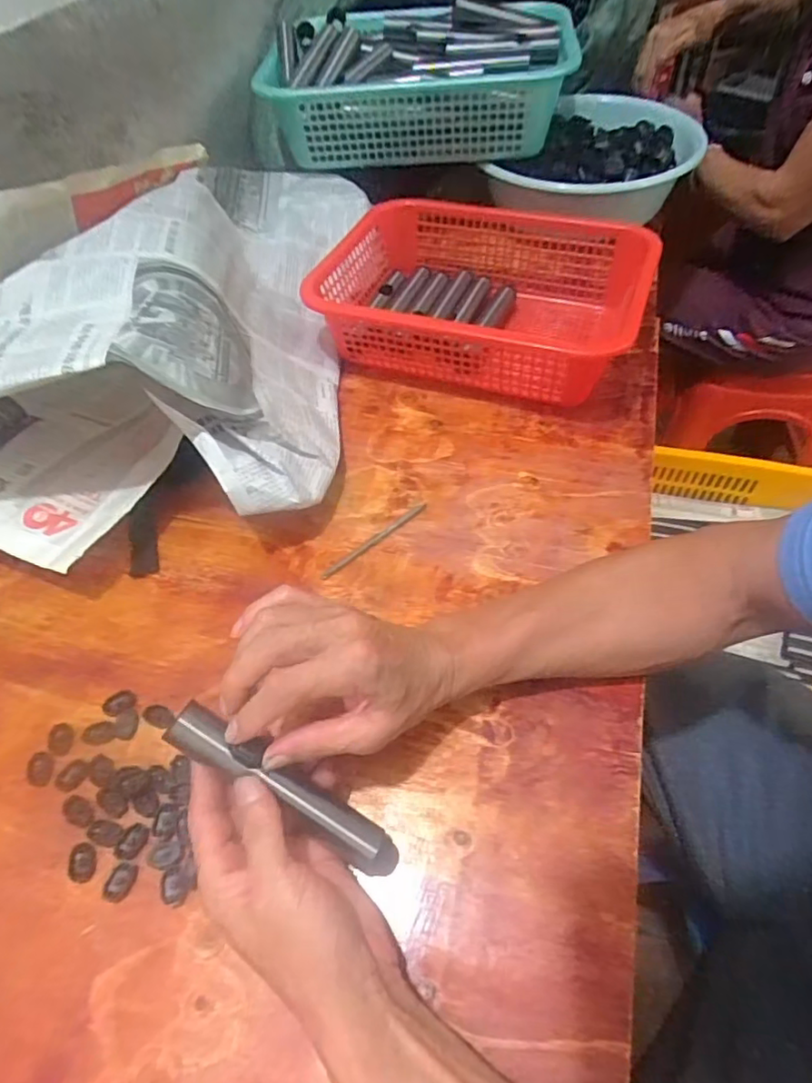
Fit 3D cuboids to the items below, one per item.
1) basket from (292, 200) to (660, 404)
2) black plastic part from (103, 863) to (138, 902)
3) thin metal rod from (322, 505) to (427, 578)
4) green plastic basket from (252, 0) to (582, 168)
[{"bbox_3d":[0.083,-0.263,0.640,0.330,0.106,0.233,14,54,14],"label":"basket"},{"bbox_3d":[-0.175,0.209,0.353,0.013,0.007,0.021,13,54,14],"label":"black plastic part"},{"bbox_3d":[-0.027,-0.002,0.511,0.115,0.004,0.009,-35,57,-22],"label":"thin metal rod"},{"bbox_3d":[0.016,-0.559,0.711,0.365,0.119,0.188,-3,53,2],"label":"green plastic basket"}]

